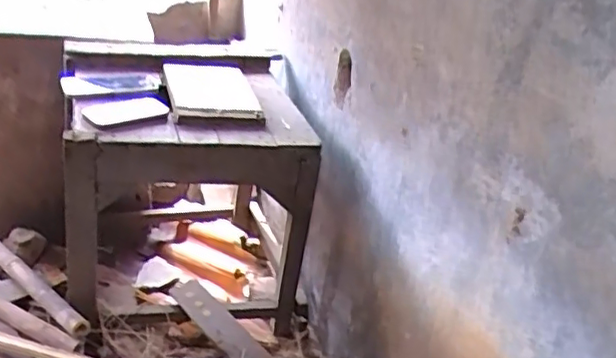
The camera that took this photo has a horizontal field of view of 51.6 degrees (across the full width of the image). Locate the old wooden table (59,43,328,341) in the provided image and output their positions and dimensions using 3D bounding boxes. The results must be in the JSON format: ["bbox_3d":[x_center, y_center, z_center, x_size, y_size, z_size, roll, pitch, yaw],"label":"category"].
[{"bbox_3d":[-0.274,-0.012,1.368,0.469,0.420,0.538,-1,26,-16],"label":"old wooden table"}]

